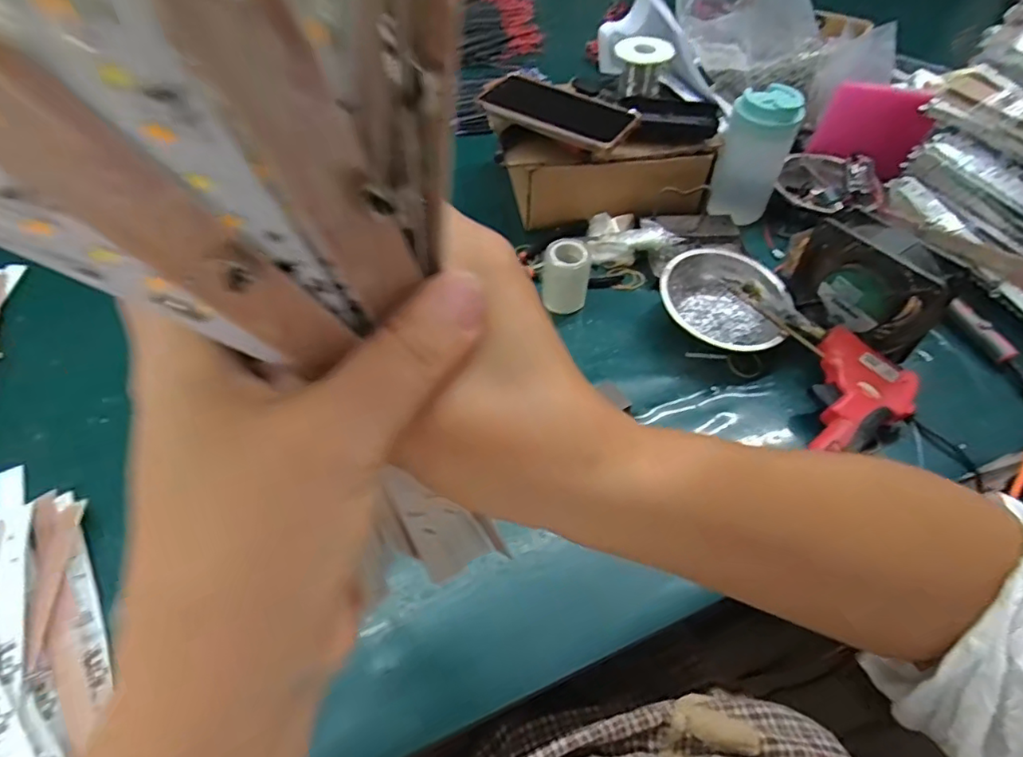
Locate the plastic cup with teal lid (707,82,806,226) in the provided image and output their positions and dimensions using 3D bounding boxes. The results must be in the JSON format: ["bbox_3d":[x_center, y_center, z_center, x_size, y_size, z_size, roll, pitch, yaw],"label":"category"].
[{"bbox_3d":[0.273,-0.252,0.645,0.058,0.147,0.054,1,51,-1],"label":"plastic cup with teal lid"}]

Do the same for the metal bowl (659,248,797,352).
[{"bbox_3d":[0.209,-0.076,0.561,0.123,0.046,0.119,1,51,-1],"label":"metal bowl"}]

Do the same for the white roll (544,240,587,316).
[{"bbox_3d":[0.054,-0.103,0.574,0.046,0.066,0.038,6,51,3],"label":"white roll"}]

